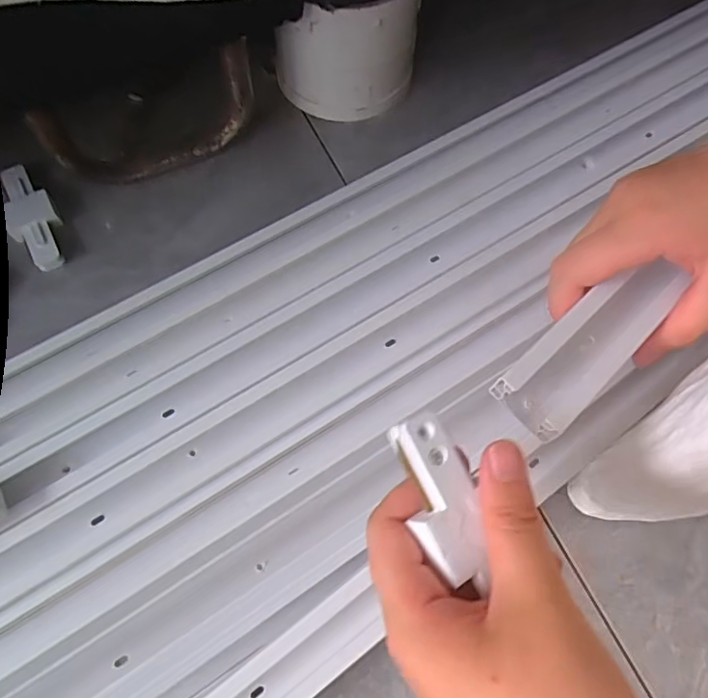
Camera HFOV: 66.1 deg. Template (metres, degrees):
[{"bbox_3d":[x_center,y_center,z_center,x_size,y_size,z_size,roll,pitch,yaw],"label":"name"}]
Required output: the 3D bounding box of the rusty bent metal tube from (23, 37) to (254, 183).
[{"bbox_3d":[-0.144,-0.161,0.394,0.149,0.093,0.018,-20,70,-9],"label":"rusty bent metal tube"}]

